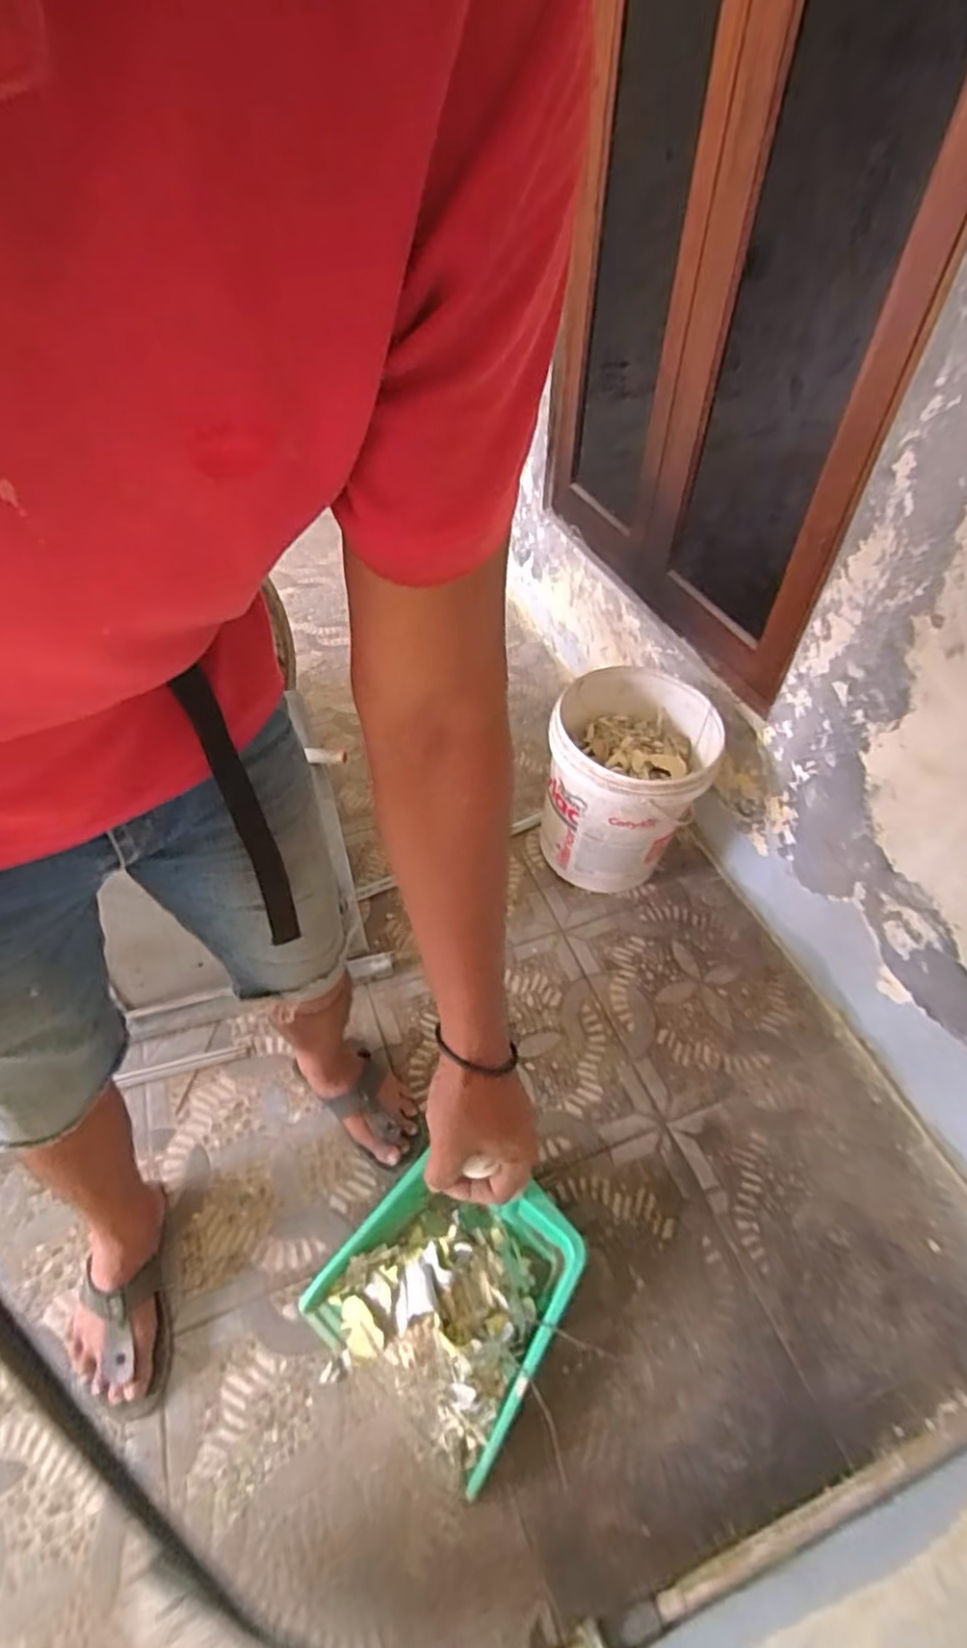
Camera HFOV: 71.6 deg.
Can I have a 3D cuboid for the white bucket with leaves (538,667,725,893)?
[{"bbox_3d":[0.281,-0.075,1.334,0.291,0.331,0.314,1,48,-1],"label":"white bucket with leaves"}]

